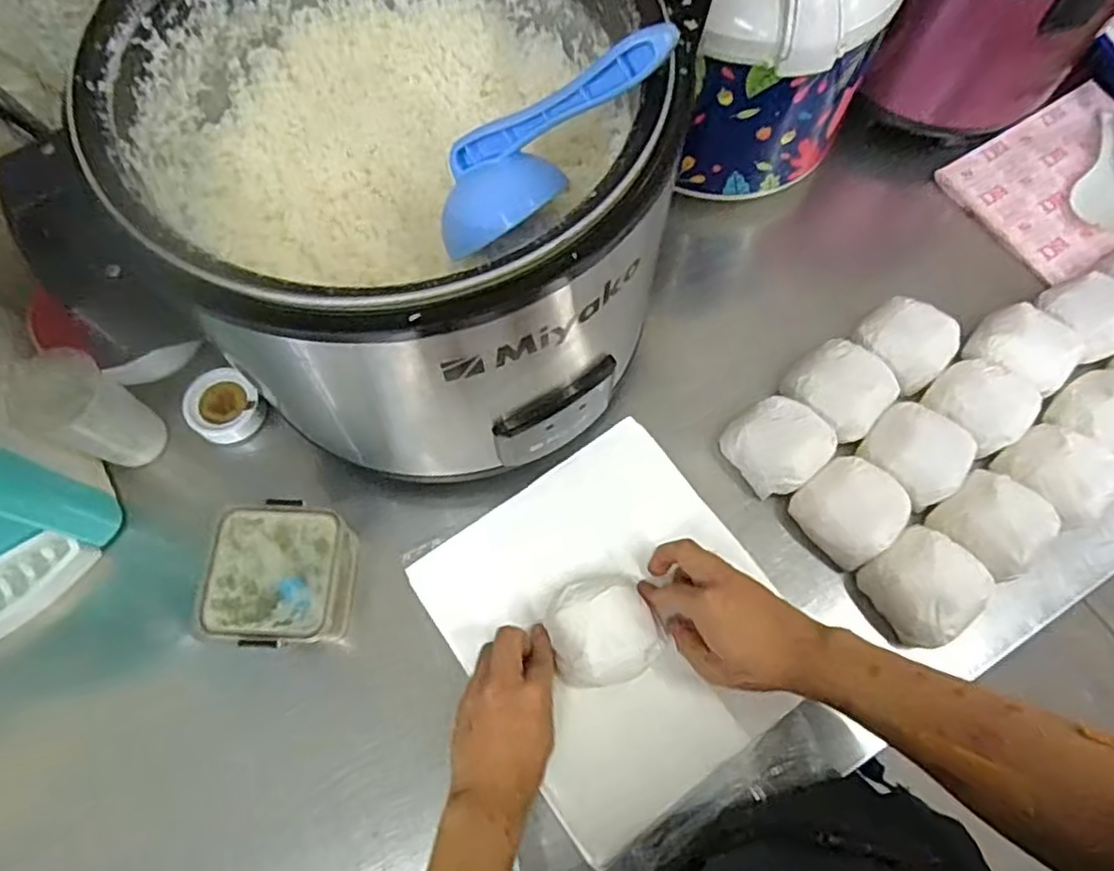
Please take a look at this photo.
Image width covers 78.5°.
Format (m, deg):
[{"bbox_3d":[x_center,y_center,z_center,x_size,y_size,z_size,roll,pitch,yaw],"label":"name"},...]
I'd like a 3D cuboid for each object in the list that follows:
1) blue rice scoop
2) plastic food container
[{"bbox_3d":[-0.002,-0.189,0.440,0.065,0.193,0.058,7,60,-46],"label":"blue rice scoop"},{"bbox_3d":[-0.224,0.120,0.574,0.109,0.078,0.113,-2,69,0],"label":"plastic food container"}]

